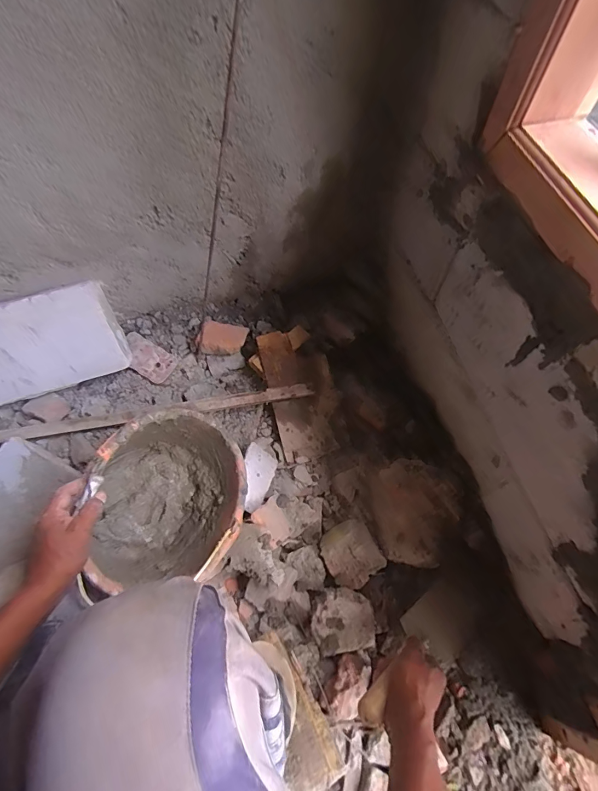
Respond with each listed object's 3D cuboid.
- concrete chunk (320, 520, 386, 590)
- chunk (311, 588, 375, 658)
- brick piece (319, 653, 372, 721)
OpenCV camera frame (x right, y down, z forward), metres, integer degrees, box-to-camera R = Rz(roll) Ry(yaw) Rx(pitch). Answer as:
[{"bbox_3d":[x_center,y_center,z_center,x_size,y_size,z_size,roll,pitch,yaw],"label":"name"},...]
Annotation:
[{"bbox_3d":[0.096,0.286,0.694,0.100,0.058,0.106,-27,66,-13],"label":"concrete chunk"},{"bbox_3d":[0.074,0.380,0.645,0.102,0.047,0.093,-8,63,-3],"label":"chunk"},{"bbox_3d":[0.081,0.469,0.616,0.060,0.052,0.096,29,67,15],"label":"brick piece"}]

